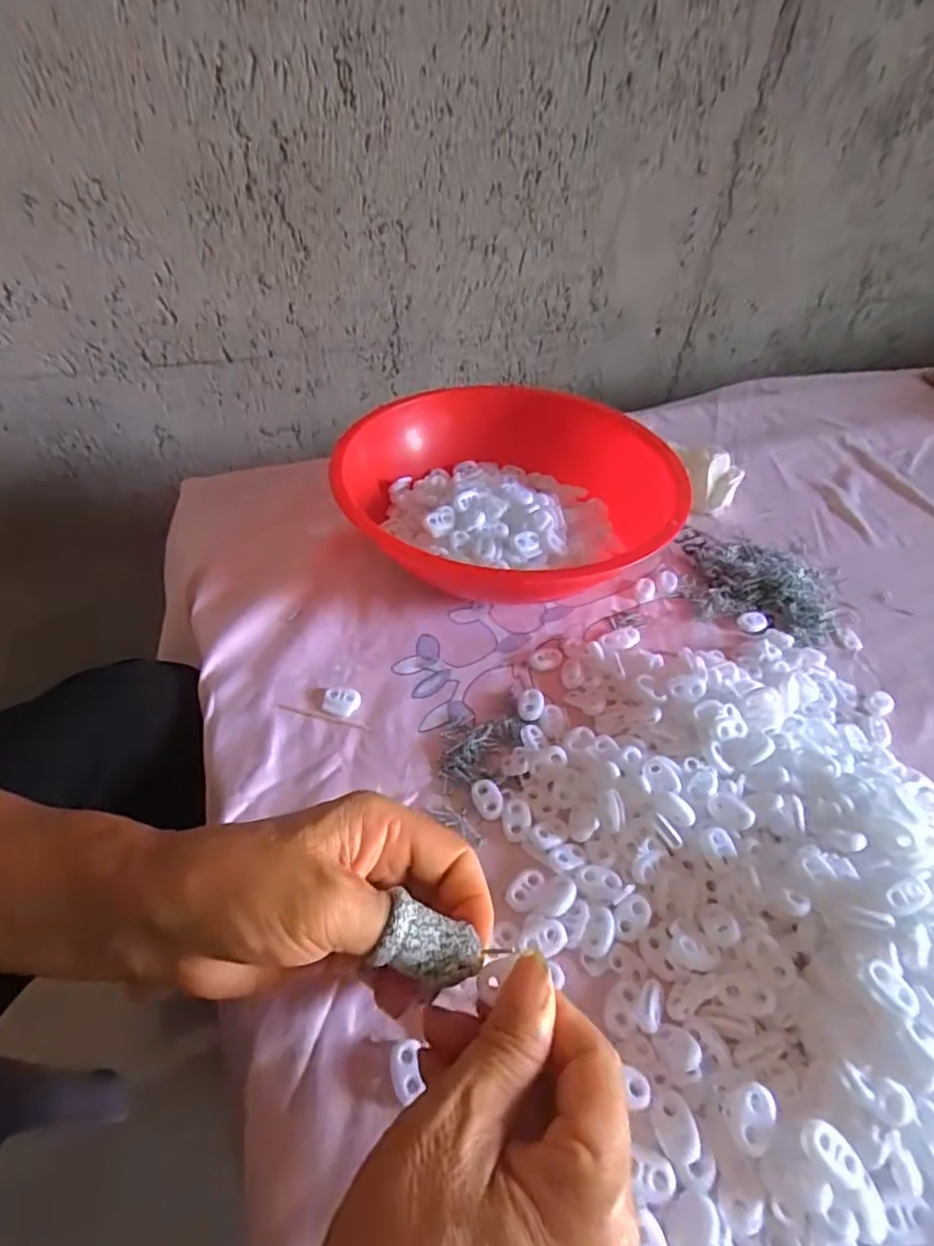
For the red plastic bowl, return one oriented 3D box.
[{"bbox_3d":[0.033,-0.092,0.484,0.240,0.082,0.240,2,45,-2],"label":"red plastic bowl"}]

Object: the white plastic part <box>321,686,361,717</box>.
[{"bbox_3d":[-0.077,0.049,0.383,0.022,0.006,0.019,2,45,-2],"label":"white plastic part"}]

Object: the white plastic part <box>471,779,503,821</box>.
[{"bbox_3d":[0.012,0.095,0.339,0.014,0.006,0.021,-17,49,-20],"label":"white plastic part"}]

